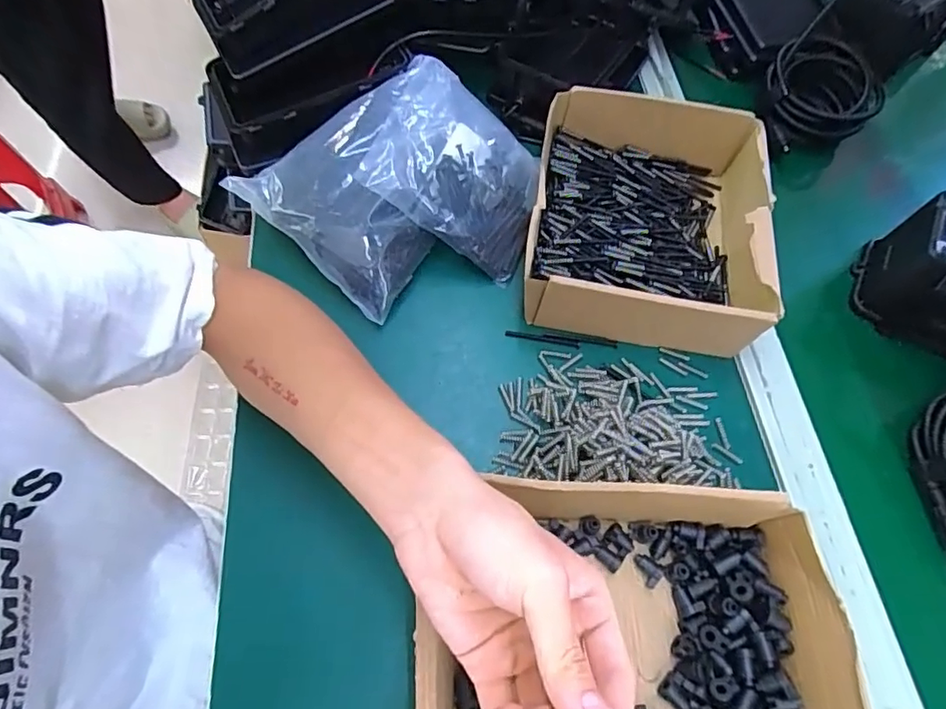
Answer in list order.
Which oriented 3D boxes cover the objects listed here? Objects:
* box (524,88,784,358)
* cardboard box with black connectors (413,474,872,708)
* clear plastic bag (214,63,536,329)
[{"bbox_3d":[0.150,-0.116,0.466,0.195,0.072,0.212,10,63,0],"label":"box"},{"bbox_3d":[0.088,0.183,0.307,0.246,0.066,0.199,3,63,-3],"label":"cardboard box with black connectors"},{"bbox_3d":[-0.059,-0.140,0.459,0.214,0.088,0.192,39,66,14],"label":"clear plastic bag"}]

